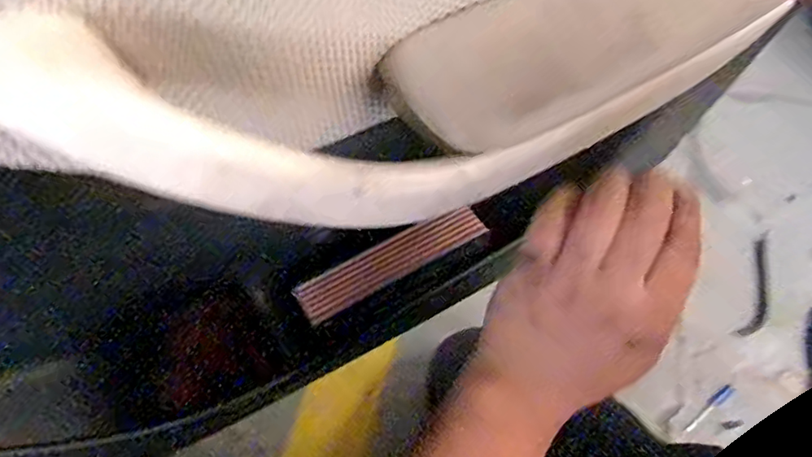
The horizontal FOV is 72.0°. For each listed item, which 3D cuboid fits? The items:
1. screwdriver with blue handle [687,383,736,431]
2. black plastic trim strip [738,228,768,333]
[{"bbox_3d":[0.543,0.320,1.001,0.133,0.014,0.019,-28,68,-17],"label":"screwdriver with blue handle"},{"bbox_3d":[0.716,0.114,1.132,0.046,0.017,0.234,22,63,8],"label":"black plastic trim strip"}]

